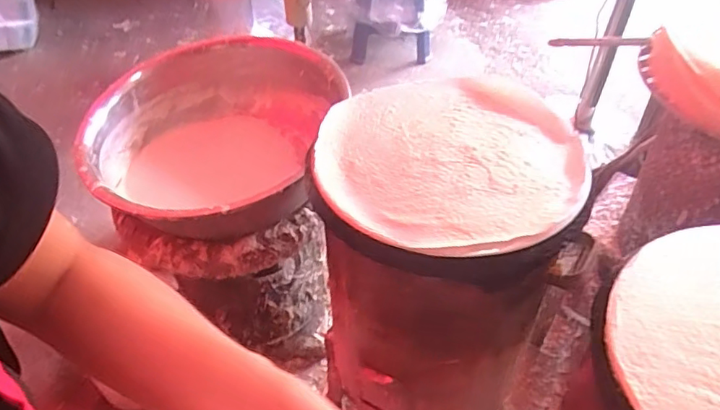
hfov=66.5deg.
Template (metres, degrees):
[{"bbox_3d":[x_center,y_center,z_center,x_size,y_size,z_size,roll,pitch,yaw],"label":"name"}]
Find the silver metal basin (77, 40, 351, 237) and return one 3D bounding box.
[{"bbox_3d":[-0.293,-0.125,1.089,0.441,0.212,0.462,-1,45,1],"label":"silver metal basin"}]

